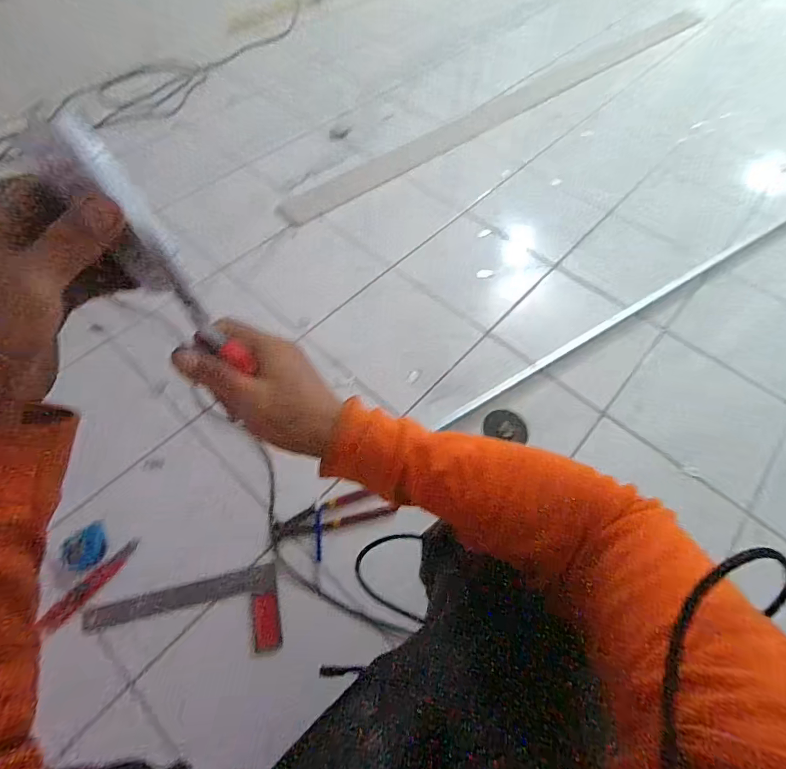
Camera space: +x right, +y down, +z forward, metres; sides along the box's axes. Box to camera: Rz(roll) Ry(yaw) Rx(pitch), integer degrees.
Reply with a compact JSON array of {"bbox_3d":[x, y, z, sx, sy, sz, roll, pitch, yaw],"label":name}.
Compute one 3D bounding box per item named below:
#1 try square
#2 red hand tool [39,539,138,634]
[{"bbox_3d":[-0.327,0.379,0.664,0.289,0.023,0.120,-10,61,-7],"label":"try square"},{"bbox_3d":[-0.487,0.319,0.681,0.030,0.022,0.156,30,53,14],"label":"red hand tool"}]

